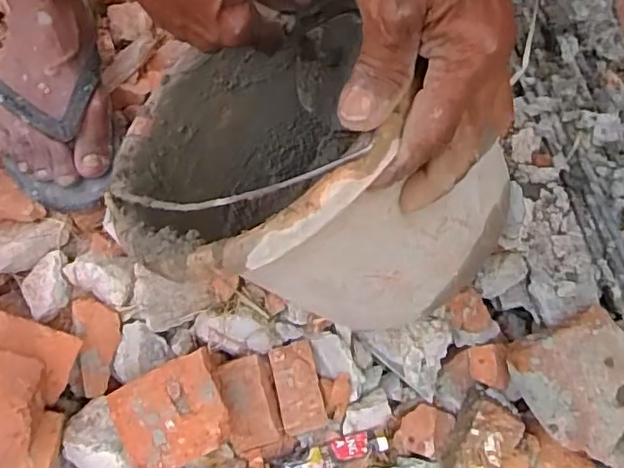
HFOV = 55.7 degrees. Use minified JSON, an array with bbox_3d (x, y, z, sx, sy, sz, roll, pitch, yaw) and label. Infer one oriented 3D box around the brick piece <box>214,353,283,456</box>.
[{"bbox_3d":[-0.056,0.152,0.532,0.047,0.026,0.078,-15,76,-2],"label":"brick piece"}]

